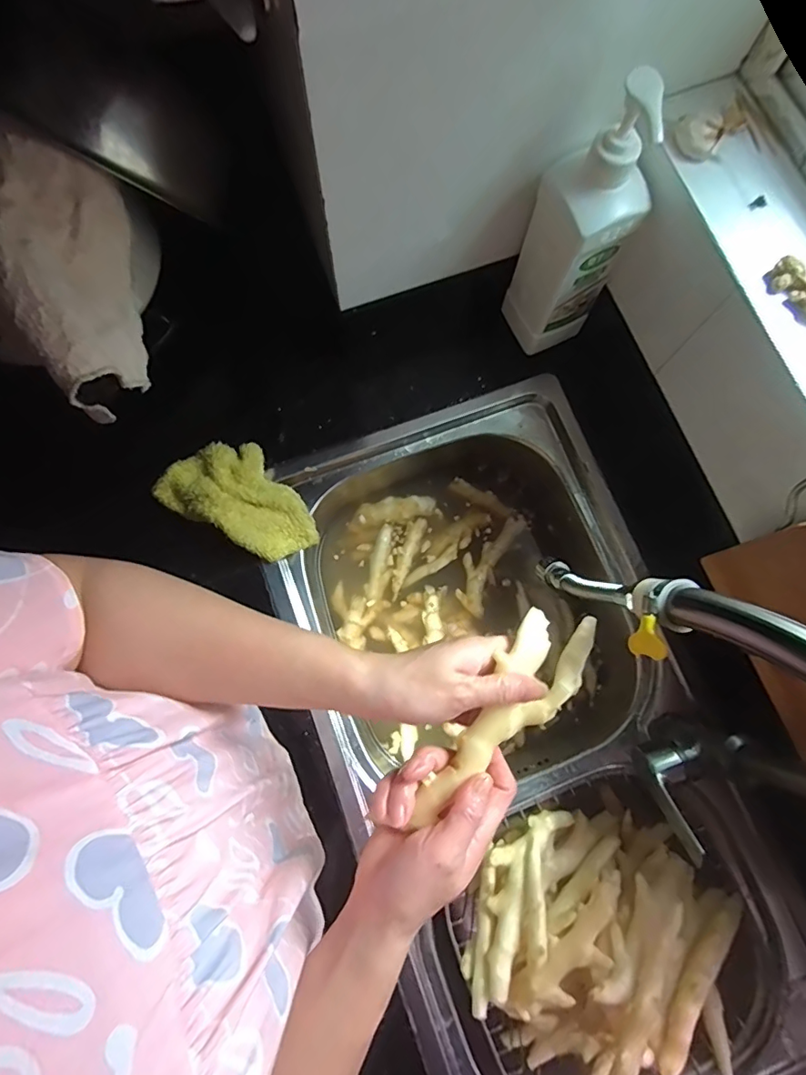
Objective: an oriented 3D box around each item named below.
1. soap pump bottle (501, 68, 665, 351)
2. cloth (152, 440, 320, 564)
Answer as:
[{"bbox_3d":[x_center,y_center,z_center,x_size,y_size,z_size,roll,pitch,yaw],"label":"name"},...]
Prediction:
[{"bbox_3d":[0.166,-0.295,0.498,0.067,0.266,0.081,-24,80,-6],"label":"soap pump bottle"},{"bbox_3d":[-0.179,-0.046,0.582,0.170,0.053,0.100,27,79,4],"label":"cloth"}]

